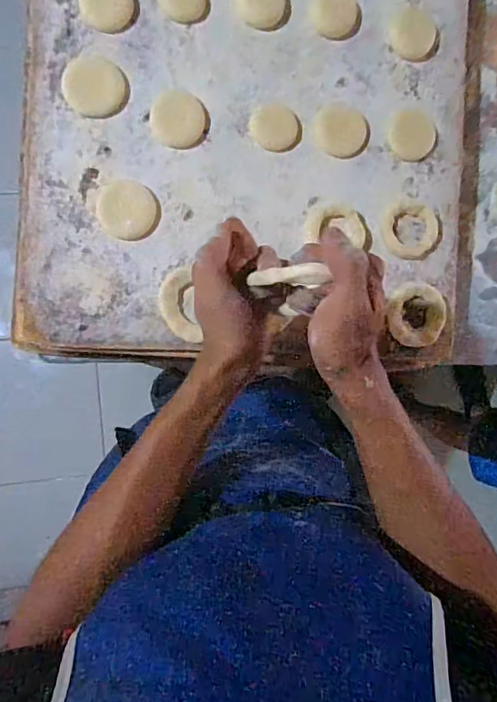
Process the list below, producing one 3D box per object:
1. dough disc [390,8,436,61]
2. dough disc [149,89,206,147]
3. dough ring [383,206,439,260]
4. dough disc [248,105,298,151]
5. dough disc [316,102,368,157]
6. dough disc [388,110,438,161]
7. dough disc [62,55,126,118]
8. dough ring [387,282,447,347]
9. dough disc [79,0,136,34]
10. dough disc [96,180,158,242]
[{"bbox_3d":[0.162,-0.312,0.486,0.043,0.004,0.050,13,88,-7],"label":"dough disc"},{"bbox_3d":[-0.065,-0.215,0.457,0.049,0.004,0.049,0,90,-7],"label":"dough disc"},{"bbox_3d":[0.161,-0.119,0.488,0.053,0.005,0.051,0,90,-7],"label":"dough ring"},{"bbox_3d":[0.025,-0.214,0.472,0.045,0.004,0.040,5,89,-7],"label":"dough disc"},{"bbox_3d":[0.090,-0.214,0.477,0.049,0.004,0.048,0,90,-7],"label":"dough disc"},{"bbox_3d":[0.163,-0.214,0.489,0.046,0.004,0.047,0,90,-7],"label":"dough disc"},{"bbox_3d":[-0.140,-0.241,0.448,0.053,0.004,0.053,0,90,-7],"label":"dough disc"},{"bbox_3d":[0.165,-0.036,0.485,0.056,0.013,0.062,2,89,-7],"label":"dough ring"},{"bbox_3d":[-0.130,-0.319,0.452,0.047,0.004,0.054,-11,91,-7],"label":"dough disc"},{"bbox_3d":[-0.111,-0.129,0.450,0.053,0.007,0.051,0,90,-7],"label":"dough disc"}]

